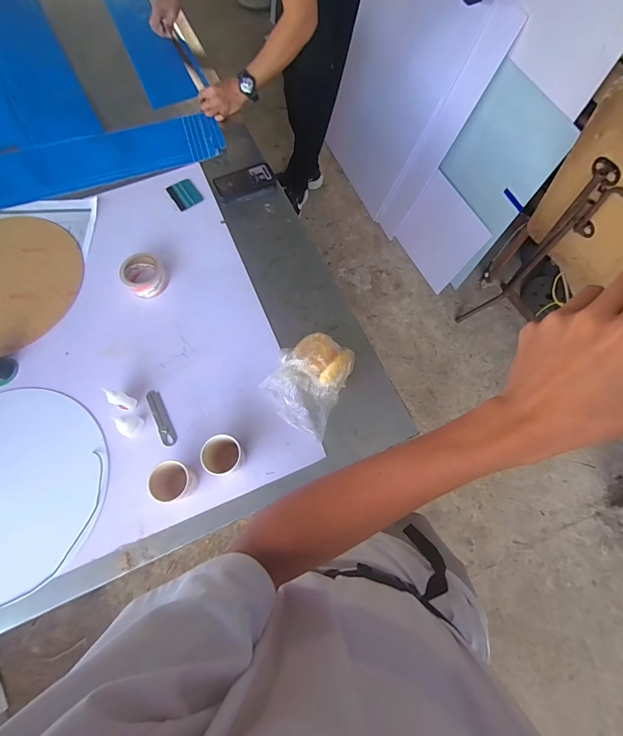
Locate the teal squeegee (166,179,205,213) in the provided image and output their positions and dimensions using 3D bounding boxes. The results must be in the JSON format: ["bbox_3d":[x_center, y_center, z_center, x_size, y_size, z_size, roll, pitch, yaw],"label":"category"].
[{"bbox_3d":[-0.353,-0.484,0.999,0.072,0.008,0.096,-33,73,-12],"label":"teal squeegee"}]

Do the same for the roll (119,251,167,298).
[{"bbox_3d":[-0.407,-0.225,0.879,0.091,0.063,0.085,-1,70,3],"label":"roll"}]

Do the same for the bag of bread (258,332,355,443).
[{"bbox_3d":[-0.009,0.018,0.769,0.166,0.083,0.207,25,72,8],"label":"bag of bread"}]

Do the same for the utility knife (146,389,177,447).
[{"bbox_3d":[-0.327,0.107,0.782,0.030,0.010,0.131,-26,72,-10],"label":"utility knife"}]

